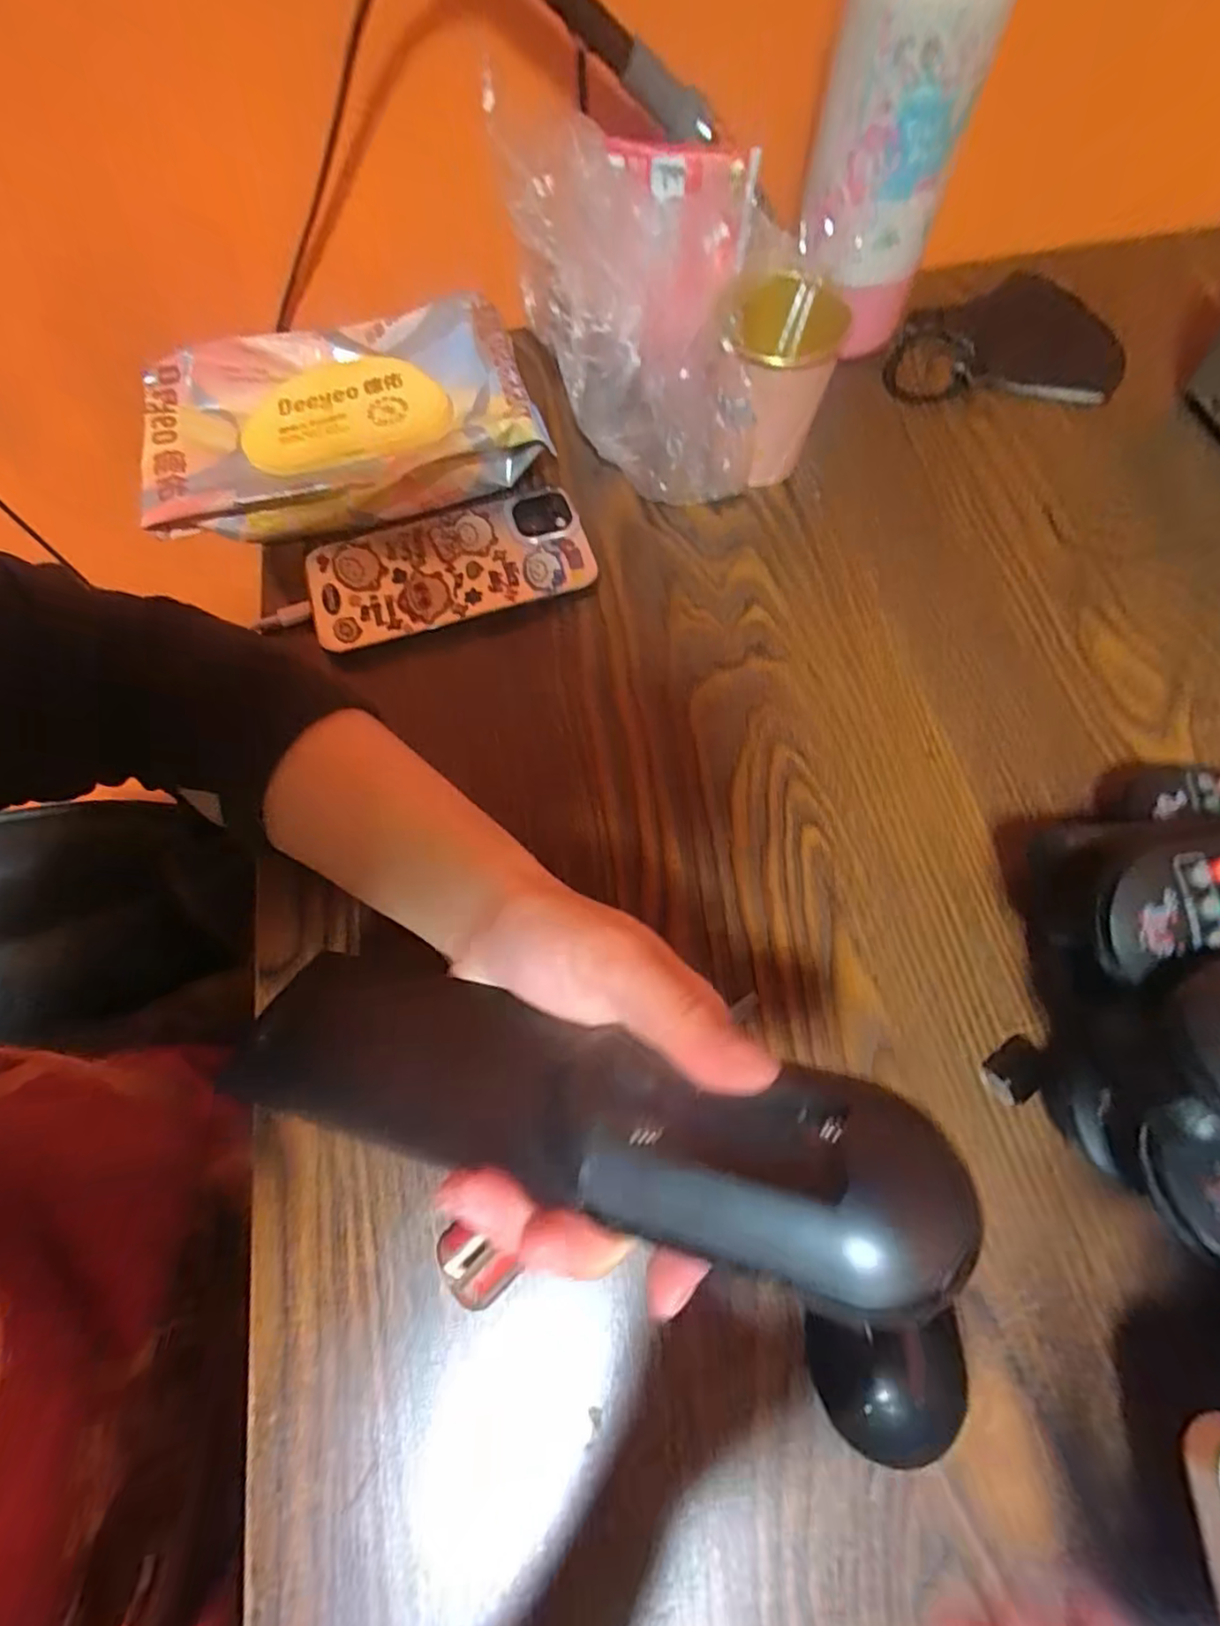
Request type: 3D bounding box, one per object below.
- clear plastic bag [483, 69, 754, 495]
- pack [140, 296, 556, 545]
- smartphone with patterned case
[{"bbox_3d":[0.014,-0.262,0.342,0.131,0.116,0.156,-1,68,0],"label":"clear plastic bag"},{"bbox_3d":[-0.155,-0.220,0.358,0.212,0.036,0.133,-21,69,-7],"label":"pack"},{"bbox_3d":[-0.086,-0.133,0.347,0.148,0.012,0.075,-15,69,-5],"label":"smartphone with patterned case"}]

